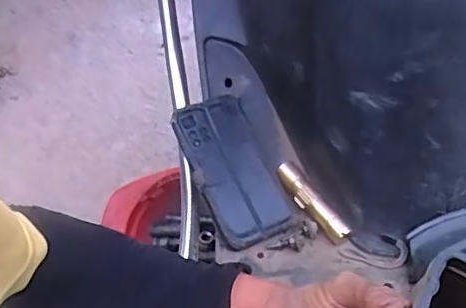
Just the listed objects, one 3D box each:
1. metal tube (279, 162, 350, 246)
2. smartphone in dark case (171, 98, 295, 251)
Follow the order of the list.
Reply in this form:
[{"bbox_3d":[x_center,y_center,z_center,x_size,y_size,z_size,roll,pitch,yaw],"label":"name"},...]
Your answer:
[{"bbox_3d":[0.081,0.052,0.610,0.022,0.014,0.102,-30,65,-23],"label":"metal tube"},{"bbox_3d":[-0.001,0.016,0.622,0.084,0.012,0.159,-20,76,-11],"label":"smartphone in dark case"}]

